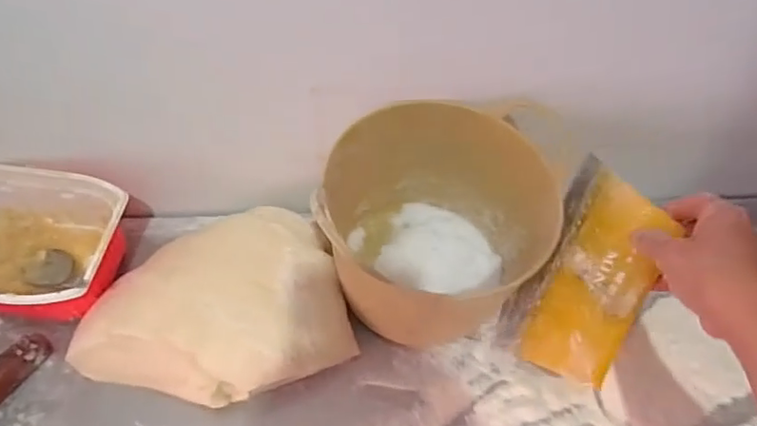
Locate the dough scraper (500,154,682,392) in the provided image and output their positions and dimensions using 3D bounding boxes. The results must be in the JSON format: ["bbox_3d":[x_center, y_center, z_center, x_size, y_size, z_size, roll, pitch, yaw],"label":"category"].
[{"bbox_3d":[0.178,0.059,0.491,0.010,0.190,0.121,16,15,-26],"label":"dough scraper"}]

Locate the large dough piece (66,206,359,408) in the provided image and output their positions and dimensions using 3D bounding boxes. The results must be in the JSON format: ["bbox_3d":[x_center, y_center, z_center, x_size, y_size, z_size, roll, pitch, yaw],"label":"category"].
[{"bbox_3d":[-0.158,0.090,0.513,0.241,0.079,0.180,-19,58,-18],"label":"large dough piece"}]

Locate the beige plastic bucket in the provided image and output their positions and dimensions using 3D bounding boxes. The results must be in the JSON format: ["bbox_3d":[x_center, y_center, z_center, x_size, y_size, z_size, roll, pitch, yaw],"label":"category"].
[{"bbox_3d":[0.058,0.006,0.538,0.181,0.172,0.180,2,54,-3],"label":"beige plastic bucket"}]

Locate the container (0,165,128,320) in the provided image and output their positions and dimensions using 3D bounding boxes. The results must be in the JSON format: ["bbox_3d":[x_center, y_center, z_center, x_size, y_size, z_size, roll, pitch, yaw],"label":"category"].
[{"bbox_3d":[-0.349,0.035,0.531,0.204,0.087,0.138,7,54,0],"label":"container"}]

